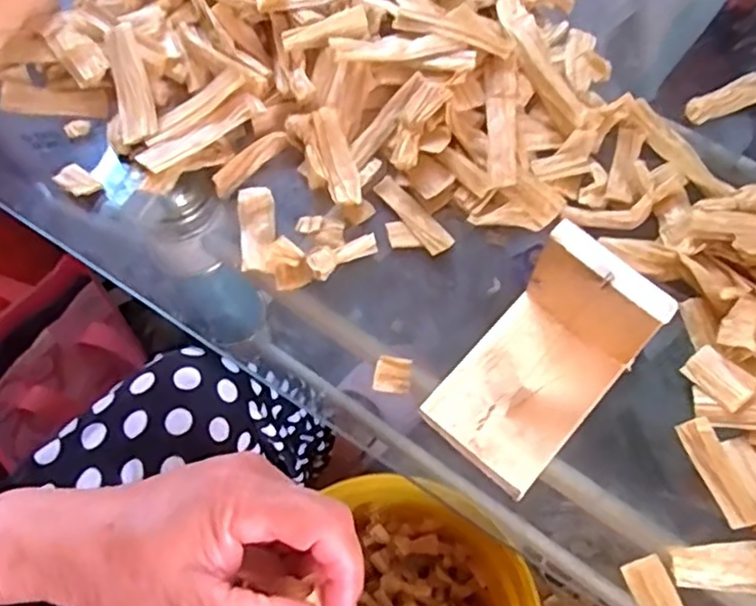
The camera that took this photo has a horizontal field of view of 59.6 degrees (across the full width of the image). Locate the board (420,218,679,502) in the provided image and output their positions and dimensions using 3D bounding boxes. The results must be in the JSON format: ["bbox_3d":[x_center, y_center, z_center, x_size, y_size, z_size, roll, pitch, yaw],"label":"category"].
[{"bbox_3d":[0.092,0.034,0.371,0.076,0.072,0.120,40,71,17],"label":"board"}]

